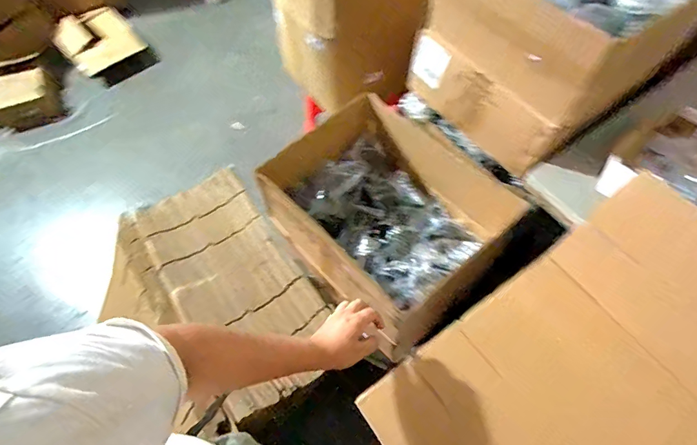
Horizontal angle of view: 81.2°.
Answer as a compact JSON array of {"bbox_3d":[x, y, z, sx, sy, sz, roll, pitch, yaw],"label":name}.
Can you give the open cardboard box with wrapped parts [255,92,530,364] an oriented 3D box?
[{"bbox_3d":[0.083,-0.007,0.968,0.379,0.219,0.487,-38,67,-19],"label":"open cardboard box with wrapped parts"}]

